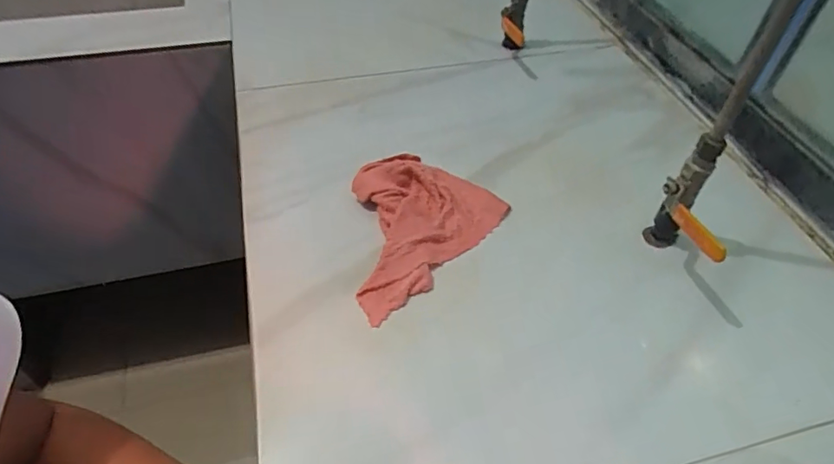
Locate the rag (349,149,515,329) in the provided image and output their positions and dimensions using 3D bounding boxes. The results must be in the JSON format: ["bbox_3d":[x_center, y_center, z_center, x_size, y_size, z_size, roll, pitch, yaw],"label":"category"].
[{"bbox_3d":[-0.015,-0.014,0.558,0.148,0.025,0.208,34,54,24],"label":"rag"}]

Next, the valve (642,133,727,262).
[{"bbox_3d":[0.258,-0.010,0.492,0.048,0.132,0.103,17,49,11],"label":"valve"}]

